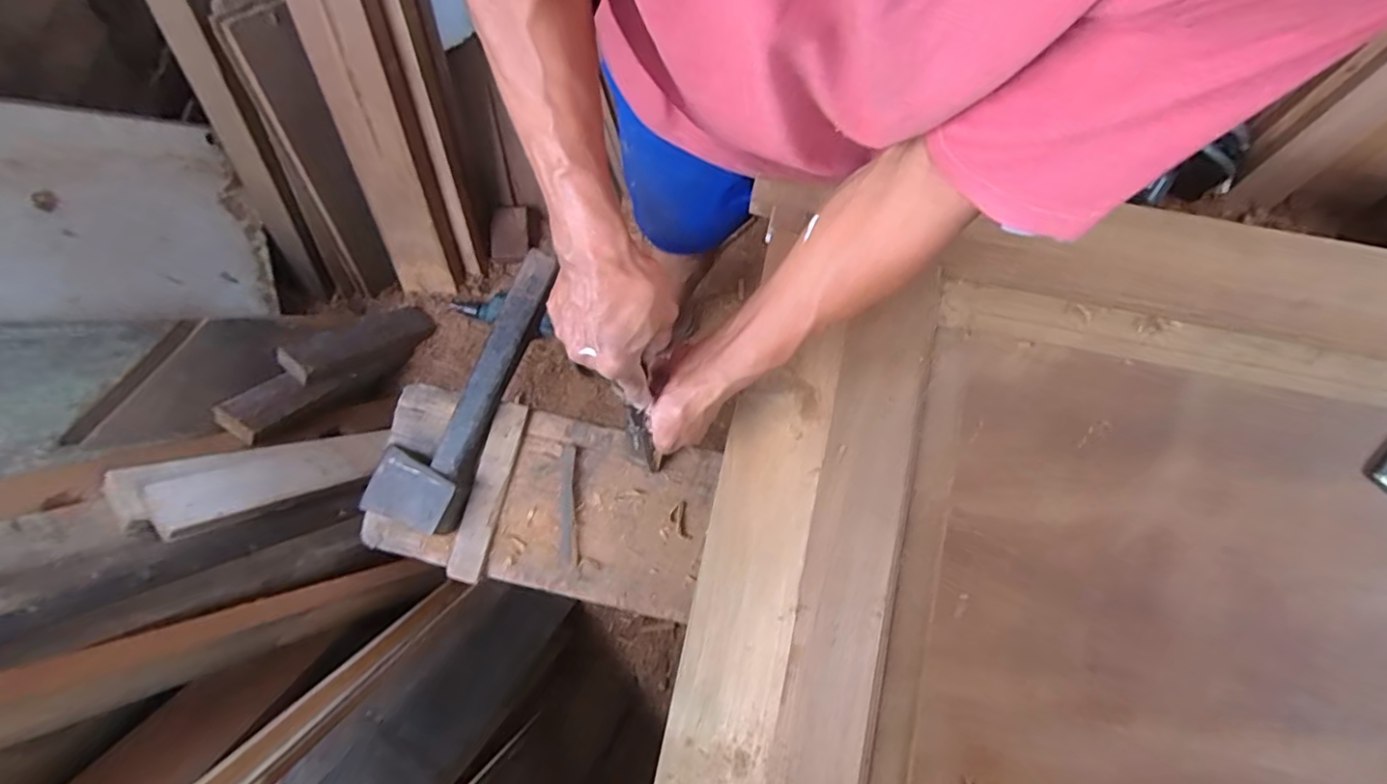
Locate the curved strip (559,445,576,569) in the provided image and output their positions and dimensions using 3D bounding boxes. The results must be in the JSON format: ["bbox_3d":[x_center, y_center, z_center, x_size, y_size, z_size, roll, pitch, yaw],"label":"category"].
[{"bbox_3d":[-0.138,0.123,0.663,0.018,0.004,0.128,-3,77,-1],"label":"curved strip"}]

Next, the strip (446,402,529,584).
[{"bbox_3d":[-0.224,0.106,0.658,0.037,0.007,0.192,13,77,3],"label":"strip"}]

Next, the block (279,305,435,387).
[{"bbox_3d":[-0.627,-0.096,1.152,0.088,0.287,0.057,37,121,8],"label":"block"}]

